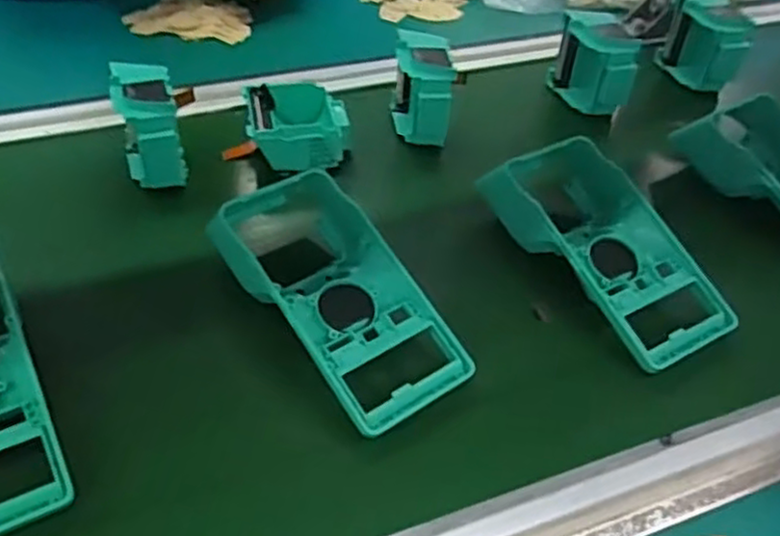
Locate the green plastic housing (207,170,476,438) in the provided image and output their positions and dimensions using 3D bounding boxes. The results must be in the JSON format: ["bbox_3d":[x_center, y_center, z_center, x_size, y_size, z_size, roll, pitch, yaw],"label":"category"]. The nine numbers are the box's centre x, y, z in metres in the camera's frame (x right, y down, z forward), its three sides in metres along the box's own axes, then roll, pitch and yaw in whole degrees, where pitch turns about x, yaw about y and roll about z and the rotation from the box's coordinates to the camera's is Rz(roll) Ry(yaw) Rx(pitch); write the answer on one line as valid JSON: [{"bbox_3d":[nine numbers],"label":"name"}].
[{"bbox_3d":[-0.036,0.007,0.446,0.091,0.050,0.193,-27,52,-27],"label":"green plastic housing"}]

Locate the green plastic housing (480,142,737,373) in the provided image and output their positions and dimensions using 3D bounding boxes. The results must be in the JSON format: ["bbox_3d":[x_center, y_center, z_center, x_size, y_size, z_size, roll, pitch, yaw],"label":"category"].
[{"bbox_3d":[0.149,-0.024,0.492,0.097,0.051,0.188,-21,49,-23],"label":"green plastic housing"}]

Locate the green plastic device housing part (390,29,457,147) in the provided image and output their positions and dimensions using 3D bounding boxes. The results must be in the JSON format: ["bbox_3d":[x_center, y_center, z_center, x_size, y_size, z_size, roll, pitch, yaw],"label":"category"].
[{"bbox_3d":[0.026,-0.145,0.589,0.045,0.070,0.080,1,44,-2],"label":"green plastic device housing part"}]

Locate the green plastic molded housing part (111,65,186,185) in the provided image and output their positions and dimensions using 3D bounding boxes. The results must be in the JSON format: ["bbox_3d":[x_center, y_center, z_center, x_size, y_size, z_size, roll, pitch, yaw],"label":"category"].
[{"bbox_3d":[-0.174,-0.103,0.525,0.042,0.069,0.054,-13,47,-16],"label":"green plastic molded housing part"}]

